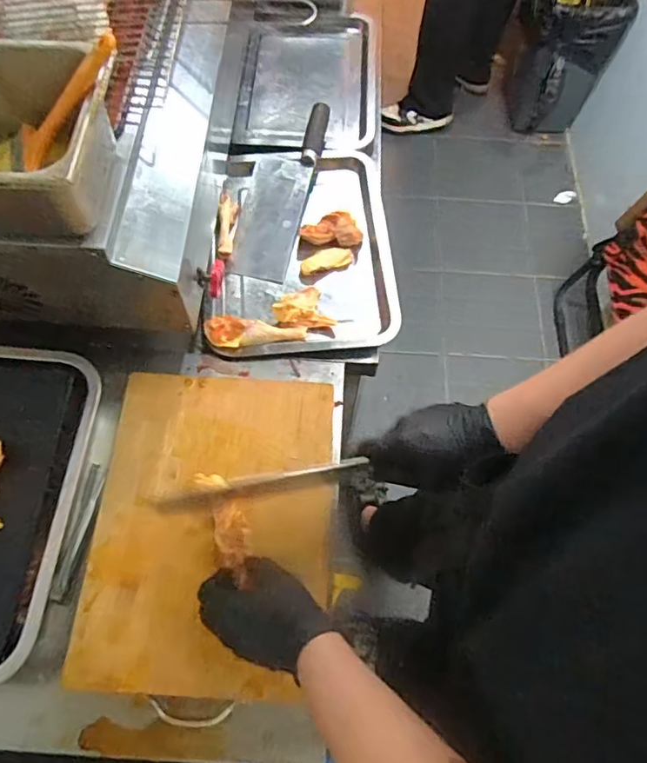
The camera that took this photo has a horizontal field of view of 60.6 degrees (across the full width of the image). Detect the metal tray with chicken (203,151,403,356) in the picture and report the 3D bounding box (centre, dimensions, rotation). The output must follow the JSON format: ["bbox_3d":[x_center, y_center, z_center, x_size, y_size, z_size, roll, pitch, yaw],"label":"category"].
[{"bbox_3d":[-0.027,-0.192,0.797,0.255,0.049,0.339,0,65,-6],"label":"metal tray with chicken"}]

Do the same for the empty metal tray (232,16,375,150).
[{"bbox_3d":[-0.030,-0.523,0.963,0.236,0.032,0.340,4,64,-2],"label":"empty metal tray"}]

